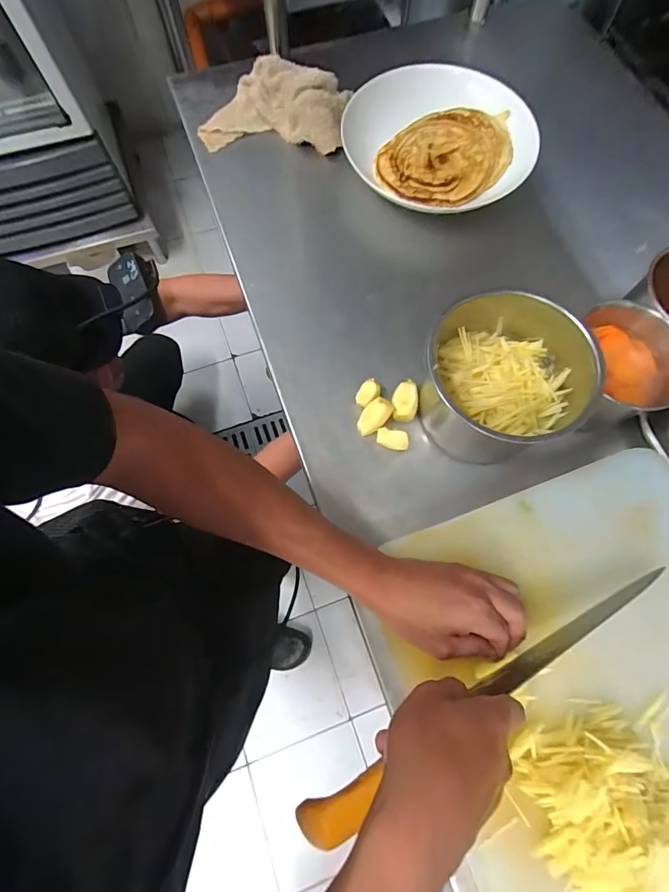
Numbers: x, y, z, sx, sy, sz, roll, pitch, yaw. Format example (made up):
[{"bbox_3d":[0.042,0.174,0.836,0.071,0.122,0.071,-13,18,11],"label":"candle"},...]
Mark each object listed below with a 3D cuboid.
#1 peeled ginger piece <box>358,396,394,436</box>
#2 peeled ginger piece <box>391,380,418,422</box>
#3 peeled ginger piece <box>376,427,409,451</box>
[{"bbox_3d":[0.044,-0.033,0.444,0.025,0.021,0.043,43,77,13],"label":"peeled ginger piece"},{"bbox_3d":[0.079,-0.051,0.455,0.026,0.027,0.044,3,72,1],"label":"peeled ginger piece"},{"bbox_3d":[0.064,-0.007,0.445,0.035,0.020,0.017,12,72,4],"label":"peeled ginger piece"}]

